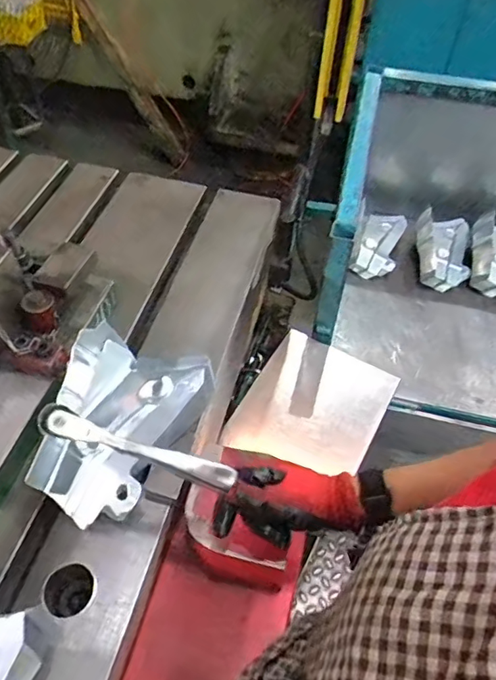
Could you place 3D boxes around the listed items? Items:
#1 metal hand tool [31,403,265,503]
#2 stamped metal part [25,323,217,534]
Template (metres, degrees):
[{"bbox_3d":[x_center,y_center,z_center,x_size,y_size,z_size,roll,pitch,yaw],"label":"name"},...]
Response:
[{"bbox_3d":[-0.092,0.093,0.445,0.170,0.014,0.023,22,51,-10],"label":"metal hand tool"},{"bbox_3d":[-0.141,0.101,0.599,0.154,0.106,0.197,13,52,9],"label":"stamped metal part"}]

